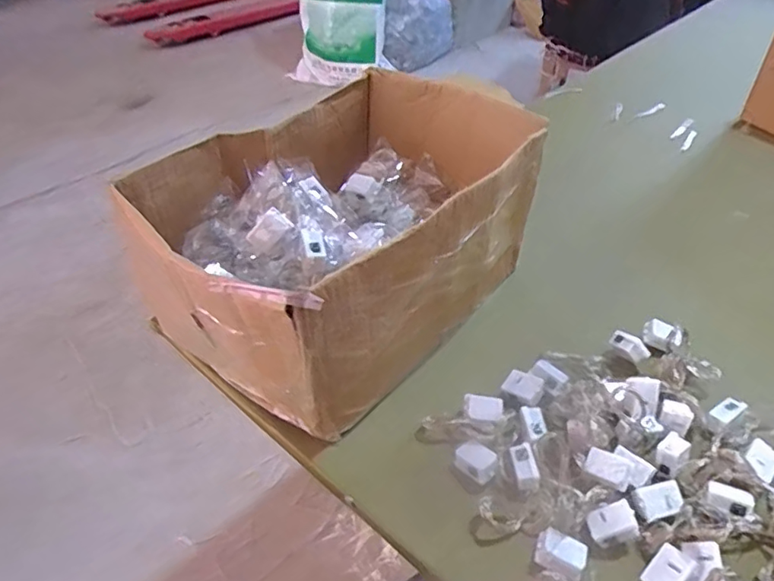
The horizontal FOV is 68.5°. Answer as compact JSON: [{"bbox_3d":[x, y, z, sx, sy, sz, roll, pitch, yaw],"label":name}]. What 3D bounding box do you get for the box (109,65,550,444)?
[{"bbox_3d":[-0.029,-0.045,0.461,0.205,0.152,0.306,30,49,30],"label":"box"}]

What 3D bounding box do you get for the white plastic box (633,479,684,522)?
[{"bbox_3d":[0.161,0.125,0.339,0.028,0.010,0.018,-12,64,-6],"label":"white plastic box"}]

